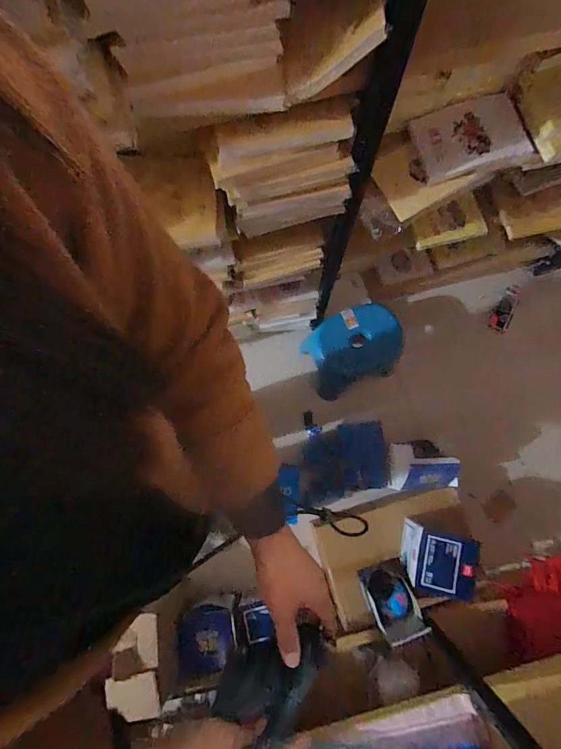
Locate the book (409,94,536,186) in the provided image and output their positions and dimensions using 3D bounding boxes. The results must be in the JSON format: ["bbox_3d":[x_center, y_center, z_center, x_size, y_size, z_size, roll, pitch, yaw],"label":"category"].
[{"bbox_3d":[0.347,-0.429,0.693,0.187,0.028,0.123,-12,92,7],"label":"book"}]

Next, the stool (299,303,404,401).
[{"bbox_3d":[0.227,-0.074,1.213,0.260,0.243,0.220,-22,80,-4],"label":"stool"}]

